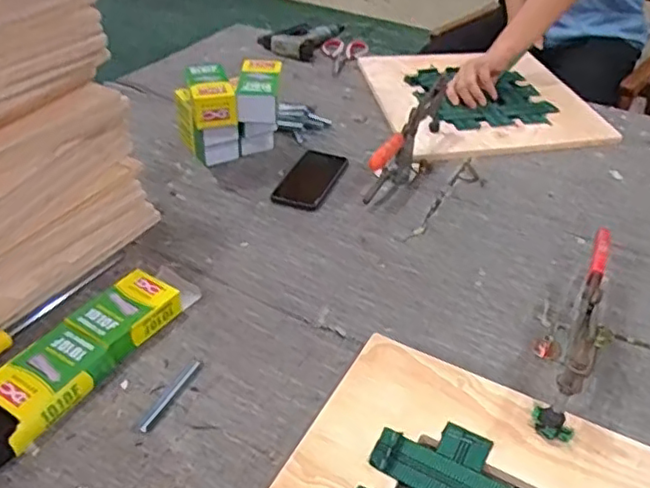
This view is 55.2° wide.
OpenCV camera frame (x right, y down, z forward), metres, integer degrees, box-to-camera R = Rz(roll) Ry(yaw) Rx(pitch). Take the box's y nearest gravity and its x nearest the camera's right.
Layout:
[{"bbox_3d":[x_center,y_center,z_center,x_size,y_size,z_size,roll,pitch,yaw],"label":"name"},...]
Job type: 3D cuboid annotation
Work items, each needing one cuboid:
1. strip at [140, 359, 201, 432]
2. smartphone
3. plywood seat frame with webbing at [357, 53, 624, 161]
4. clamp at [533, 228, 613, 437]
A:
[{"bbox_3d":[-0.165,0.159,0.666,0.011,0.004,0.101,17,41,19],"label":"strip"},{"bbox_3d":[-0.024,-0.107,1.008,0.083,0.013,0.150,15,40,16],"label":"smartphone"},{"bbox_3d":[0.307,-0.302,1.264,0.395,0.028,0.431,-7,39,-10],"label":"plywood seat frame with webbing"},{"bbox_3d":[0.287,0.079,0.688,0.063,0.108,0.287,23,43,25],"label":"clamp"}]

